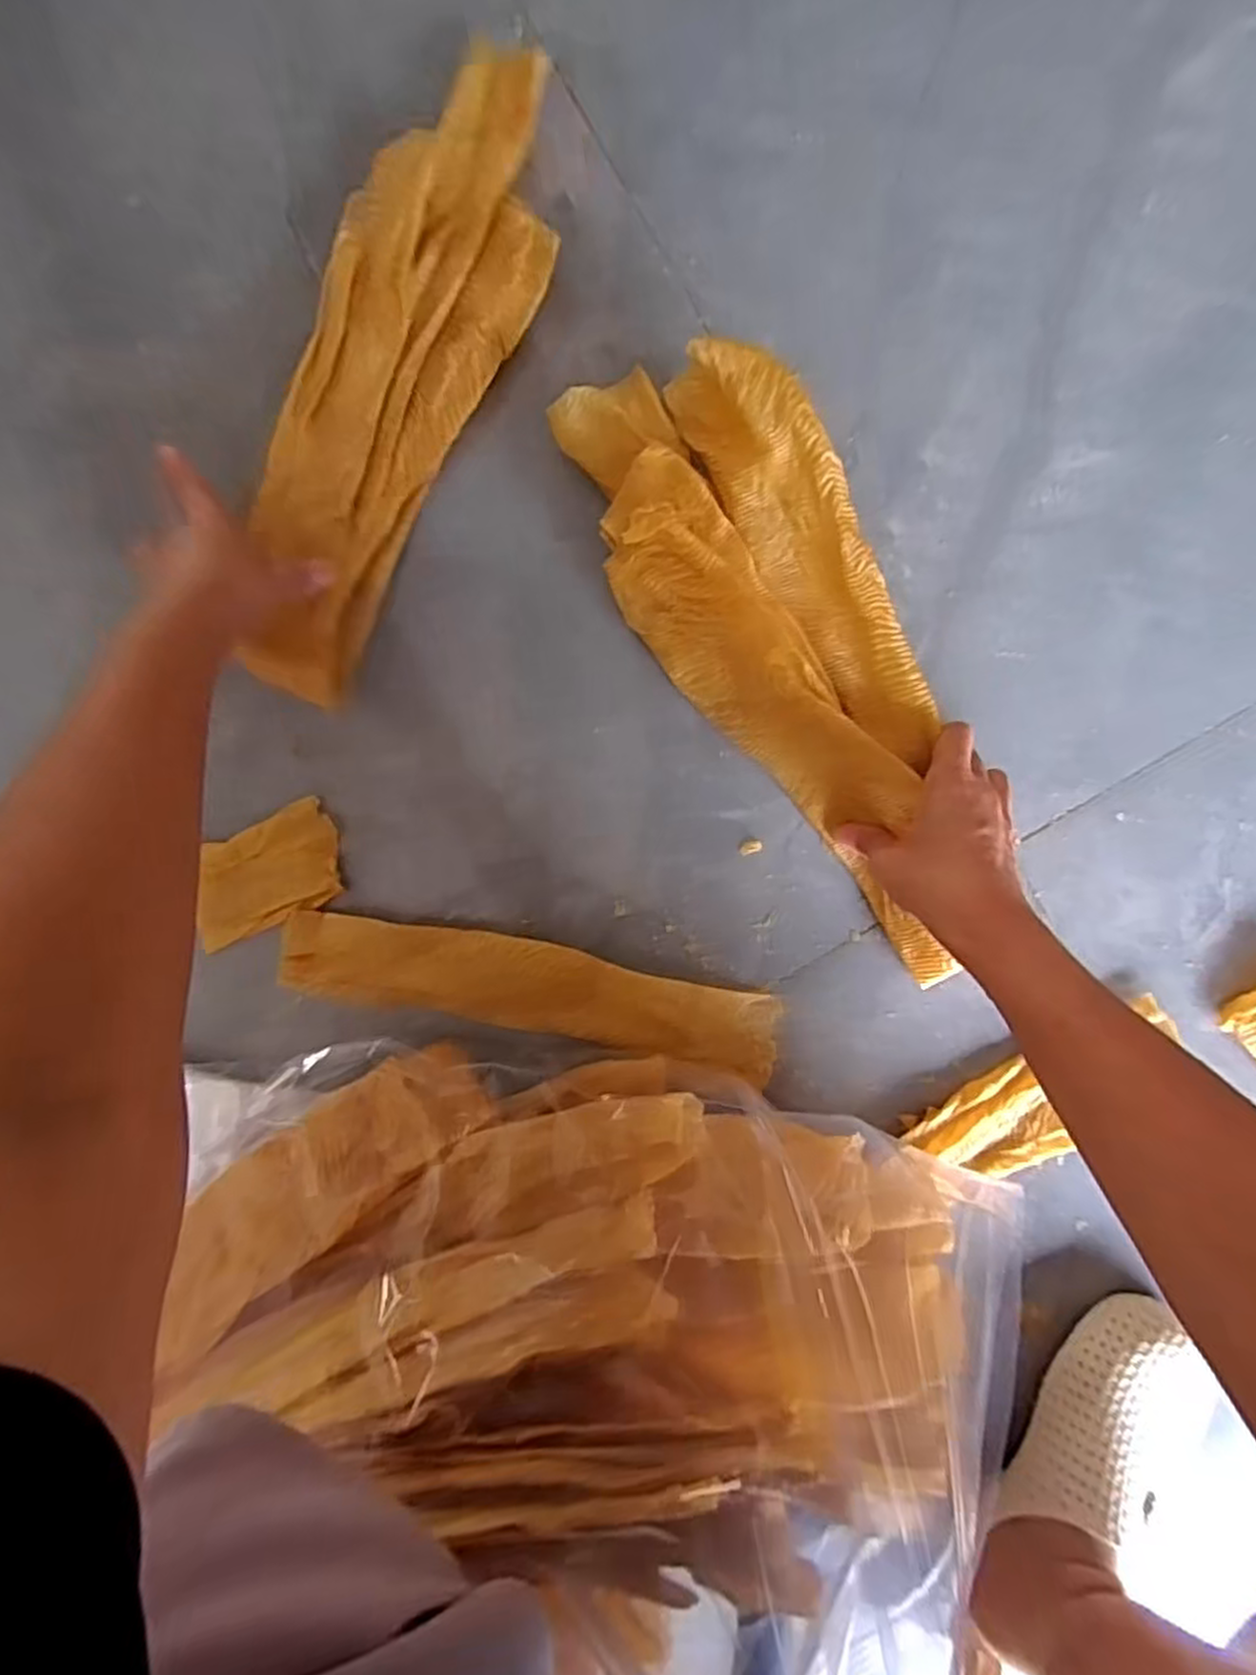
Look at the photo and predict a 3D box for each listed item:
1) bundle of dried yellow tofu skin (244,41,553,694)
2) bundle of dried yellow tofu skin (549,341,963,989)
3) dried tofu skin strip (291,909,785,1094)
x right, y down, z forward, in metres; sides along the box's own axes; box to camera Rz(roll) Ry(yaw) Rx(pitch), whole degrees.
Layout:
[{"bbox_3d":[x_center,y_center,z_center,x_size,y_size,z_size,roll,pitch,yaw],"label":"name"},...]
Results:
[{"bbox_3d":[-0.131,-0.254,0.426,0.105,0.034,0.355,22,95,-1],"label":"bundle of dried yellow tofu skin"},{"bbox_3d":[0.098,-0.092,0.434,0.122,0.052,0.378,-30,99,5],"label":"bundle of dried yellow tofu skin"},{"bbox_3d":[-0.059,0.098,0.487,0.318,0.012,0.059,13,100,-2],"label":"dried tofu skin strip"}]

